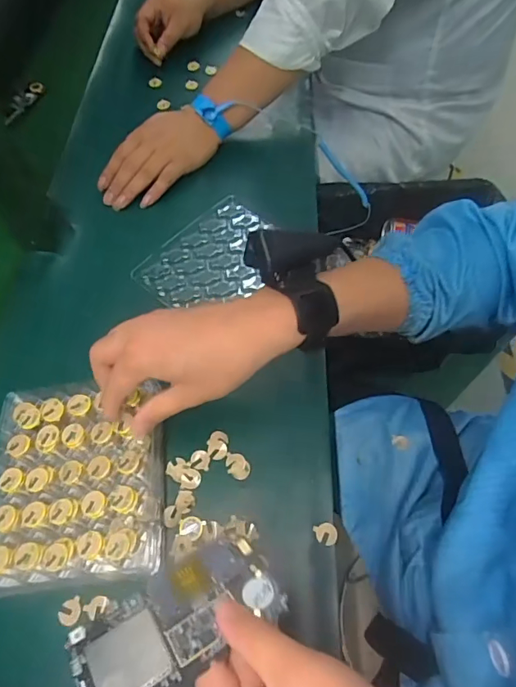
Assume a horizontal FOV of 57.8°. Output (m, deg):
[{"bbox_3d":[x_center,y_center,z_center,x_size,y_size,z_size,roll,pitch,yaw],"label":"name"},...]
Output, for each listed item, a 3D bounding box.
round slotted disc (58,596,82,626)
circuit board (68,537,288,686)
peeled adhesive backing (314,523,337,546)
[{"bbox_3d":[-0.150,0.214,0.371,0.018,0.004,0.018,-1,59,2],"label":"round slotted disc"},{"bbox_3d":[-0.050,0.169,0.289,0.120,0.005,0.067,-23,41,-22],"label":"circuit board"},{"bbox_3d":[0.058,0.161,0.394,0.017,0.004,0.018,-1,59,2],"label":"peeled adhesive backing"}]

